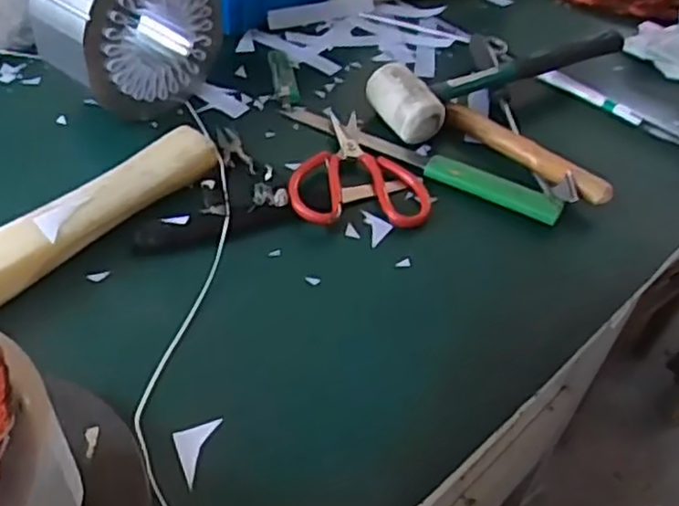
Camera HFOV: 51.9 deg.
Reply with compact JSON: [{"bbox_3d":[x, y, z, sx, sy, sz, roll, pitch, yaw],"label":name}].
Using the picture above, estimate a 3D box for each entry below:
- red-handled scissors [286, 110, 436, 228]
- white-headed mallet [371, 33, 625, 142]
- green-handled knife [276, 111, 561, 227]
[{"bbox_3d":[0.010,-0.074,0.592,0.113,0.014,0.138,-3,46,-10],"label":"red-handled scissors"},{"bbox_3d":[0.155,-0.170,0.672,0.263,0.044,0.073,-19,50,-24],"label":"white-headed mallet"},{"bbox_3d":[0.064,-0.084,0.606,0.264,0.021,0.033,25,47,18],"label":"green-handled knife"}]

